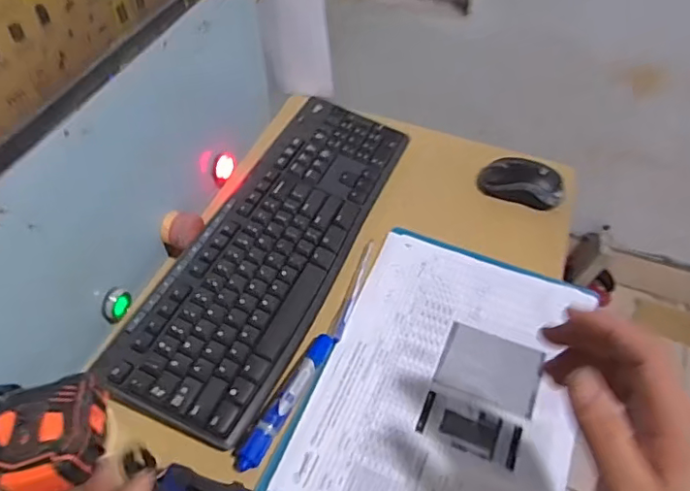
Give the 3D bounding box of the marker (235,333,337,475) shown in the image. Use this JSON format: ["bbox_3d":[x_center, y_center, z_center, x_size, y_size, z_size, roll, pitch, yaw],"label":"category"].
[{"bbox_3d":[-0.047,0.130,0.481,0.018,0.016,0.136,23,55,18],"label":"marker"}]

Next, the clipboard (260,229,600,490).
[{"bbox_3d":[0.095,0.125,0.502,0.220,0.014,0.313,18,53,15],"label":"clipboard"}]

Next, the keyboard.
[{"bbox_3d":[-0.067,-0.010,0.580,0.145,0.033,0.434,17,53,14],"label":"keyboard"}]

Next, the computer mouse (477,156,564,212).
[{"bbox_3d":[0.208,-0.076,0.657,0.095,0.037,0.046,18,53,14],"label":"computer mouse"}]

